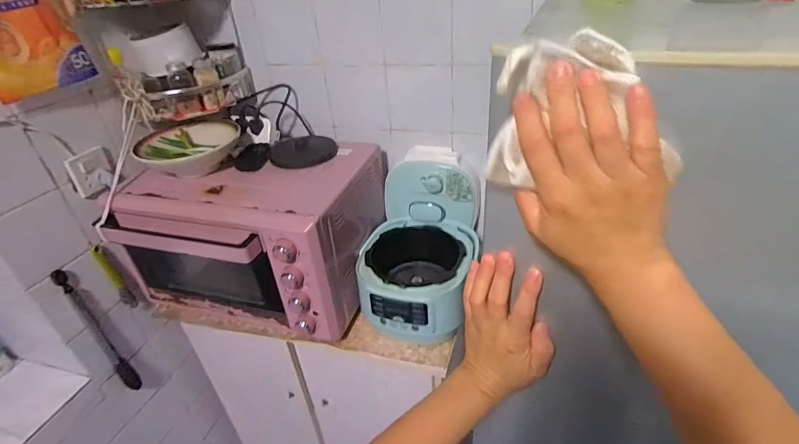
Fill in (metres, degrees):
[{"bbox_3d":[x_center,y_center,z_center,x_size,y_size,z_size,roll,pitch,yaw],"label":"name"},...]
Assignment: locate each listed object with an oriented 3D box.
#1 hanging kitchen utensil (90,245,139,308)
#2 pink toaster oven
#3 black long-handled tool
[{"bbox_3d":[-0.638,0.130,0.958,0.030,0.177,0.023,-31,41,-34],"label":"hanging kitchen utensil"},{"bbox_3d":[-0.325,0.017,0.988,0.517,0.310,0.370,5,35,15],"label":"pink toaster oven"},{"bbox_3d":[-0.677,0.256,0.965,0.029,0.372,0.024,-16,35,-16],"label":"black long-handled tool"}]

